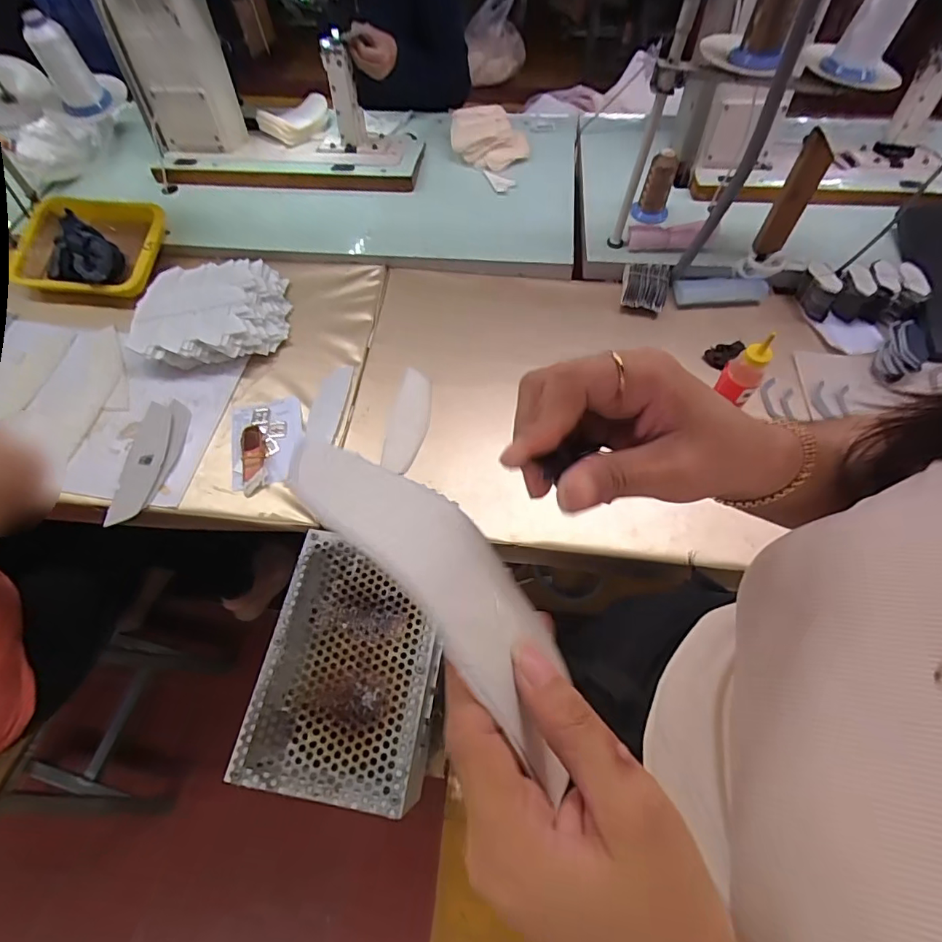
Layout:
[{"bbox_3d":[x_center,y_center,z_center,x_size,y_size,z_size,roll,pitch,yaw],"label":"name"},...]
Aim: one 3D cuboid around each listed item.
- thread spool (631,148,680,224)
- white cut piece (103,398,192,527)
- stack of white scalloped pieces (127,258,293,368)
[{"bbox_3d":[0.343,-0.523,0.898,0.060,0.113,0.055,10,61,6],"label":"thread spool"},{"bbox_3d":[-0.477,-0.018,0.718,0.069,0.015,0.200,4,61,3],"label":"white cut piece"},{"bbox_3d":[-0.437,-0.261,0.820,0.244,0.067,0.192,-12,61,-6],"label":"stack of white scalloped pieces"}]

